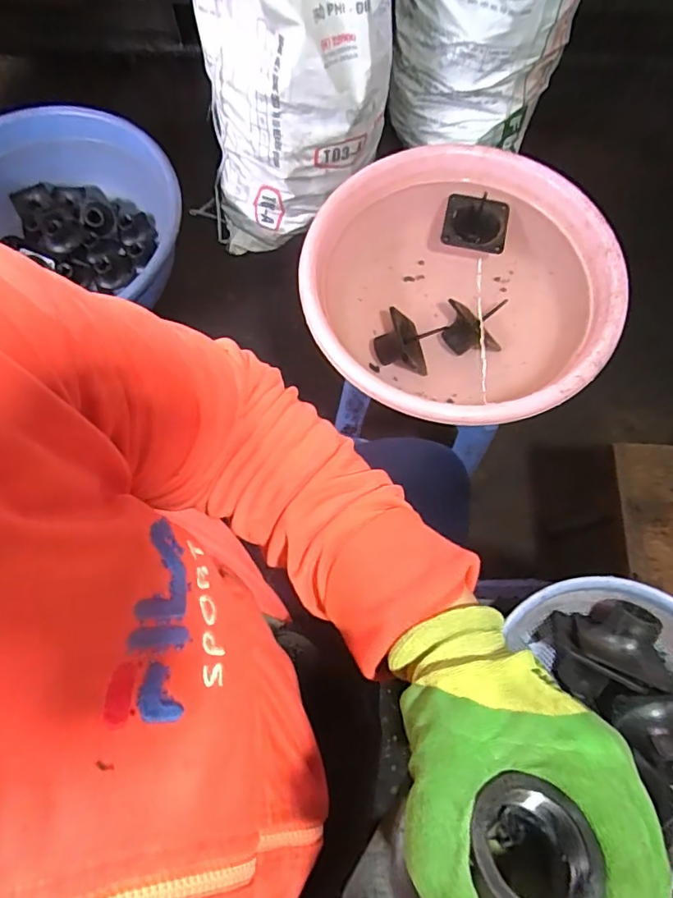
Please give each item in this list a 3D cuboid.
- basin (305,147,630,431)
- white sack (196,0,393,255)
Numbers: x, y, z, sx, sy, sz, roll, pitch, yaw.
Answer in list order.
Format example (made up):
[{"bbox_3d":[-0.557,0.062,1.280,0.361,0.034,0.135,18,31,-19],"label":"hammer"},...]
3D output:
[{"bbox_3d":[0.170,-0.217,0.763,0.418,0.109,0.411,0,72,0],"label":"basin"},{"bbox_3d":[-0.090,-0.842,1.132,0.392,0.636,0.447,-2,72,-1],"label":"white sack"}]

